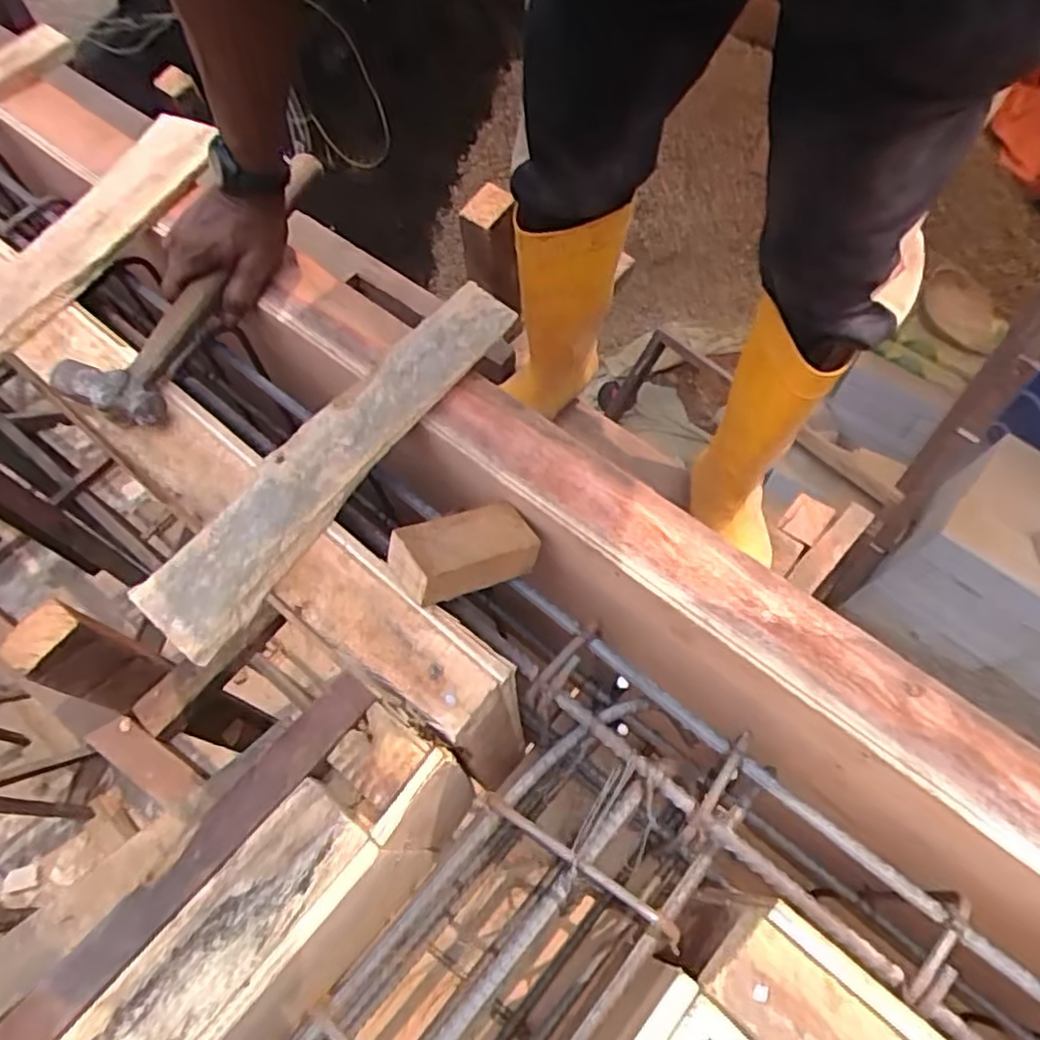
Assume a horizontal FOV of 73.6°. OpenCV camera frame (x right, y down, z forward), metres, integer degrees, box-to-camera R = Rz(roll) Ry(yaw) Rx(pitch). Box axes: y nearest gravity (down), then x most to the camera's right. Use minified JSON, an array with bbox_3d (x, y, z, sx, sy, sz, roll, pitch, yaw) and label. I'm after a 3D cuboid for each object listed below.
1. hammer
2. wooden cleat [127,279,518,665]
[{"bbox_3d":[-0.270,-0.220,0.600,0.101,0.033,0.320,19,65,10],"label":"hammer"},{"bbox_3d":[-0.137,-0.056,0.536,0.068,0.020,0.356,32,69,16],"label":"wooden cleat"}]

